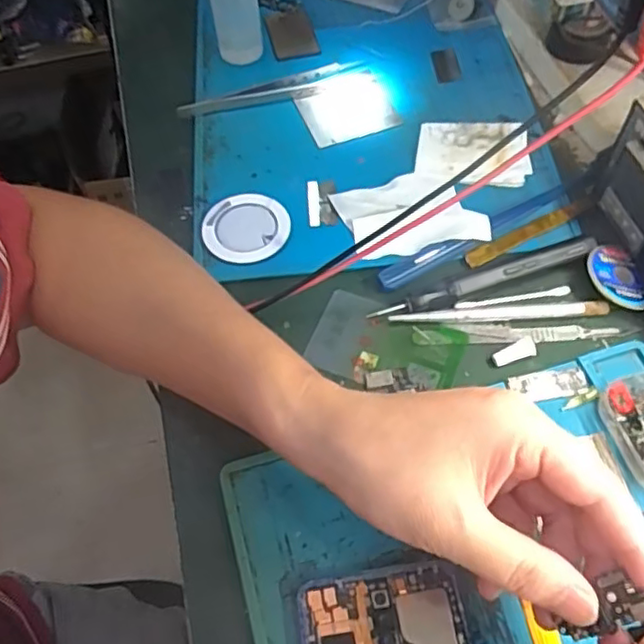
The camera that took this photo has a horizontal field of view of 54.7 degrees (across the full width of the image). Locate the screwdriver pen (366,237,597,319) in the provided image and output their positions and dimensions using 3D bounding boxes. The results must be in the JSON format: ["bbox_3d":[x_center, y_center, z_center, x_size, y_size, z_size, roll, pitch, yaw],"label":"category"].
[{"bbox_3d":[0.097,-0.025,0.374,0.140,0.013,0.014,-19,59,-8],"label":"screwdriver pen"}]

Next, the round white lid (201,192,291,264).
[{"bbox_3d":[-0.050,-0.063,0.413,0.056,0.005,0.056,-2,58,3],"label":"round white lid"}]

